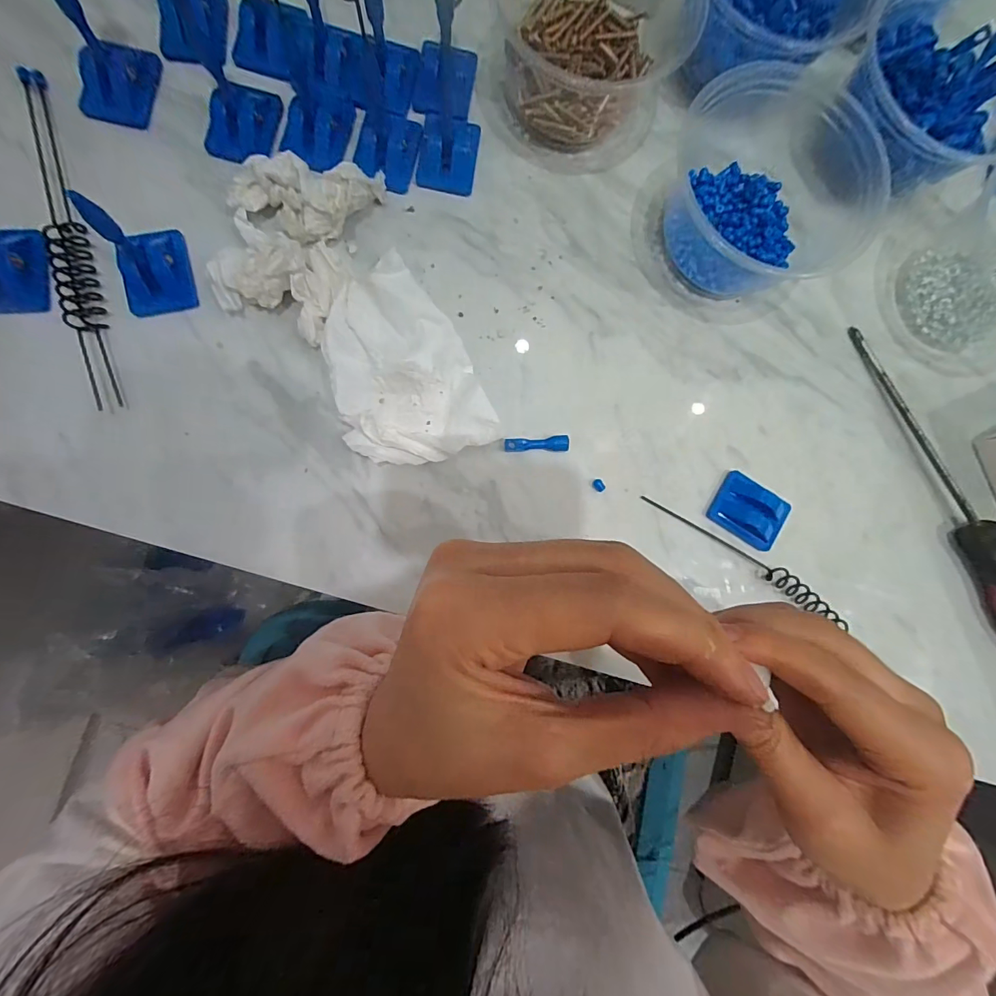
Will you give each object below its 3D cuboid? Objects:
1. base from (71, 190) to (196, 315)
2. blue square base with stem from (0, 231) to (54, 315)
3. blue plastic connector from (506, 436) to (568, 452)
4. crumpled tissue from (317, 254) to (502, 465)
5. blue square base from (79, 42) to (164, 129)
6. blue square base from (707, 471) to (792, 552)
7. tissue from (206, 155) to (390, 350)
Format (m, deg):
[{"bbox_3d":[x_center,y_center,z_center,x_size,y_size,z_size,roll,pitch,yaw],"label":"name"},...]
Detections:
[{"bbox_3d":[-0.181,-0.122,0.215,0.032,0.051,0.041,-10,88,-7],"label":"base"},{"bbox_3d":[-0.244,-0.116,0.204,0.034,0.047,0.041,-7,88,-7],"label":"blue square base with stem"},{"bbox_3d":[0.023,-0.032,0.258,0.037,0.005,0.009,-1,87,-6],"label":"blue plastic connector"},{"bbox_3d":[-0.054,-0.073,0.246,0.077,0.020,0.107,-19,89,-7],"label":"crumpled tissue"},{"bbox_3d":[-0.204,-0.225,0.235,0.029,0.018,0.042,16,85,-5],"label":"blue square base"},{"bbox_3d":[0.156,0.008,0.270,0.044,0.009,0.035,31,84,-4],"label":"blue square base"},{"bbox_3d":[-0.112,-0.142,0.236,0.067,0.026,0.097,15,85,-5],"label":"tissue"}]

